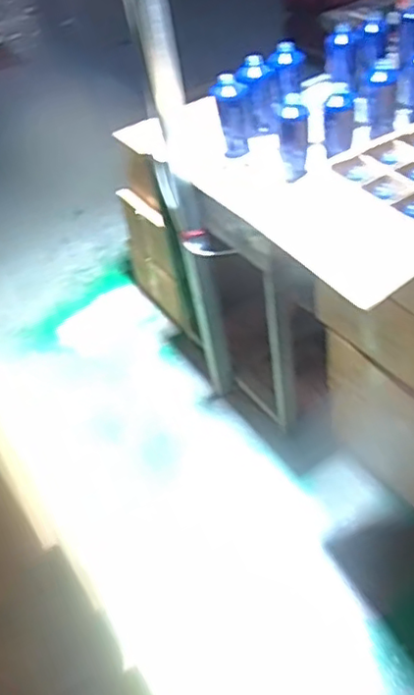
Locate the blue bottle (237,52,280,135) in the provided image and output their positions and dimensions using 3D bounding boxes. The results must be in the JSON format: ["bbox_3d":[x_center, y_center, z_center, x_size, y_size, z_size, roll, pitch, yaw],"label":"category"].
[{"bbox_3d":[0.136,-0.640,1.591,0.070,0.206,0.088,-7,41,22],"label":"blue bottle"}]

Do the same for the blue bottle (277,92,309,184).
[{"bbox_3d":[0.195,-0.466,1.409,0.051,0.180,0.066,-18,29,-21],"label":"blue bottle"}]

